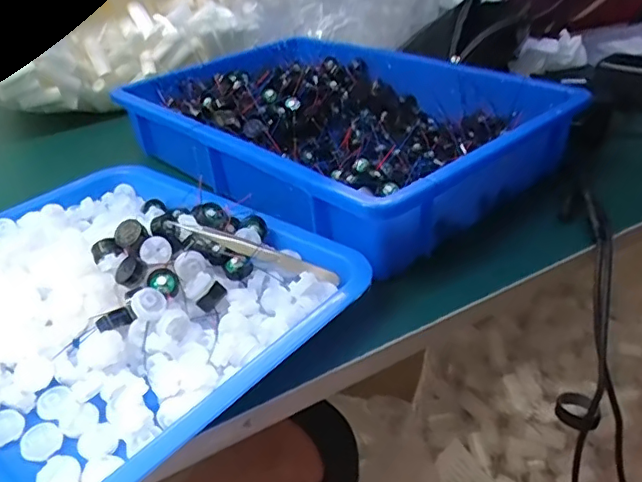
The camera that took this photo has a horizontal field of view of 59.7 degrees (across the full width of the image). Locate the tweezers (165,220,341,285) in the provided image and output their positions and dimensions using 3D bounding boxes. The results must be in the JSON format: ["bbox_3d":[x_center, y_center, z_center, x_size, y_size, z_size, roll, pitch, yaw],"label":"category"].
[{"bbox_3d":[-0.049,0.006,0.399,0.131,0.012,0.011,19,38,12],"label":"tweezers"}]

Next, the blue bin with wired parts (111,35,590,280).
[{"bbox_3d":[0.003,-0.118,0.567,0.259,0.082,0.412,-29,40,-32],"label":"blue bin with wired parts"}]

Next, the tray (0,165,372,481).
[{"bbox_3d":[-0.158,0.027,0.396,0.306,0.043,0.254,24,42,36],"label":"tray"}]

